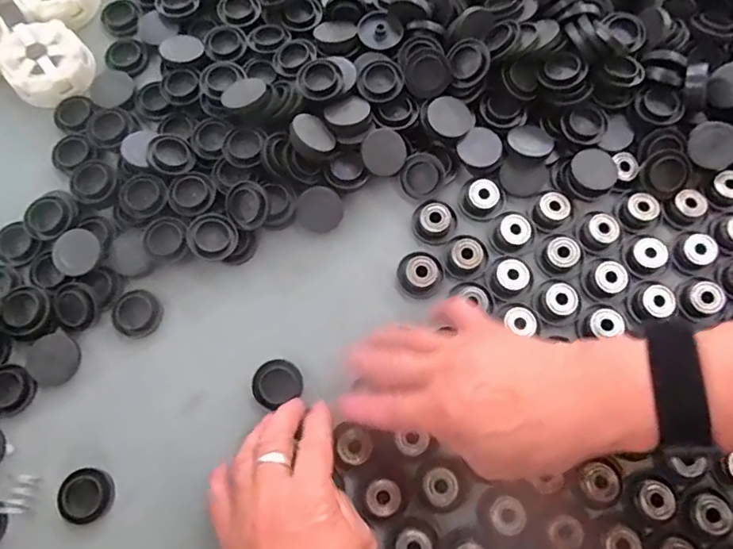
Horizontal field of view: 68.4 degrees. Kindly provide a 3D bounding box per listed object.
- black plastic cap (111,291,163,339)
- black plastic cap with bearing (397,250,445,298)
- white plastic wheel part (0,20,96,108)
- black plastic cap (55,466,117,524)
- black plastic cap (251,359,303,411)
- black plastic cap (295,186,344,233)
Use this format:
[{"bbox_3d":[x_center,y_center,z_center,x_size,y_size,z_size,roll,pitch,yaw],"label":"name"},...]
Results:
[{"bbox_3d":[-0.157,0.026,0.368,0.032,0.007,0.031,0,73,0],"label":"black plastic cap"},{"bbox_3d":[0.038,-0.001,0.374,0.031,0.012,0.031,0,73,0],"label":"black plastic cap with bearing"},{"bbox_3d":[-0.244,-0.163,0.411,0.059,0.019,0.061,0,73,0],"label":"white plastic wheel part"},{"bbox_3d":[-0.174,0.136,0.332,0.033,0.007,0.030,0,73,0],"label":"black plastic cap"},{"bbox_3d":[-0.058,0.070,0.352,0.031,0.013,0.027,-26,75,-7],"label":"black plastic cap"},{"bbox_3d":[-0.032,-0.047,0.383,0.033,0.009,0.033,-32,109,-5],"label":"black plastic cap"}]

